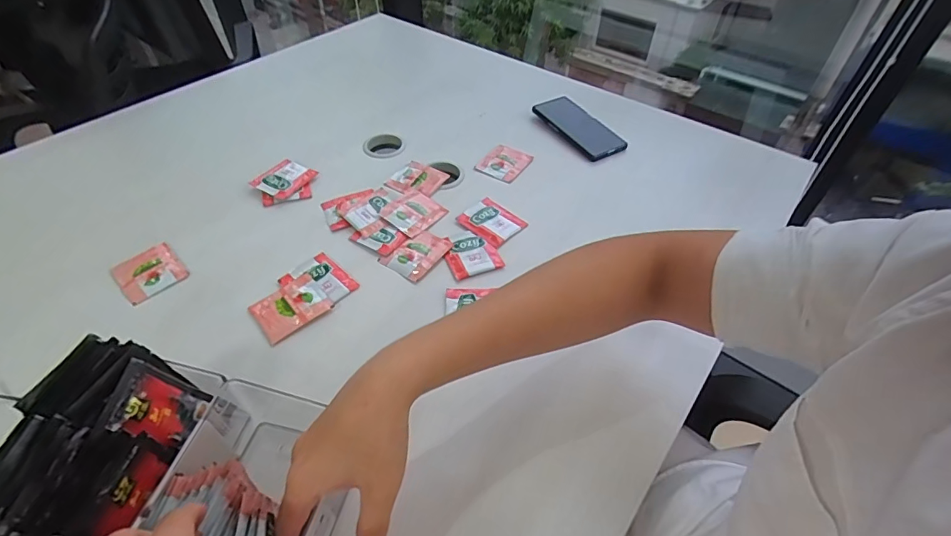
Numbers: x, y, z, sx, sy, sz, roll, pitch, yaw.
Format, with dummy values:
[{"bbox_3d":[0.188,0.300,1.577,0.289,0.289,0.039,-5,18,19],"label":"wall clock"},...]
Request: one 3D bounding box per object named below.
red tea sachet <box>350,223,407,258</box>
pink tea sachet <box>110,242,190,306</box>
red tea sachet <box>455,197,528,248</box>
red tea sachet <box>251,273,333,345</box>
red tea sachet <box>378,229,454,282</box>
[{"bbox_3d":[-0.126,-0.042,0.597,0.062,0.006,0.045,25,53,22],"label":"red tea sachet"},{"bbox_3d":[-0.392,0.005,0.554,0.075,0.011,0.067,34,58,28],"label":"pink tea sachet"},{"bbox_3d":[0.020,-0.064,0.621,0.080,0.012,0.061,33,57,27],"label":"red tea sachet"},{"bbox_3d":[-0.209,0.043,0.519,0.074,0.009,0.066,-33,55,-25],"label":"red tea sachet"},{"bbox_3d":[-0.073,-0.020,0.579,0.060,0.005,0.075,27,54,23],"label":"red tea sachet"}]

